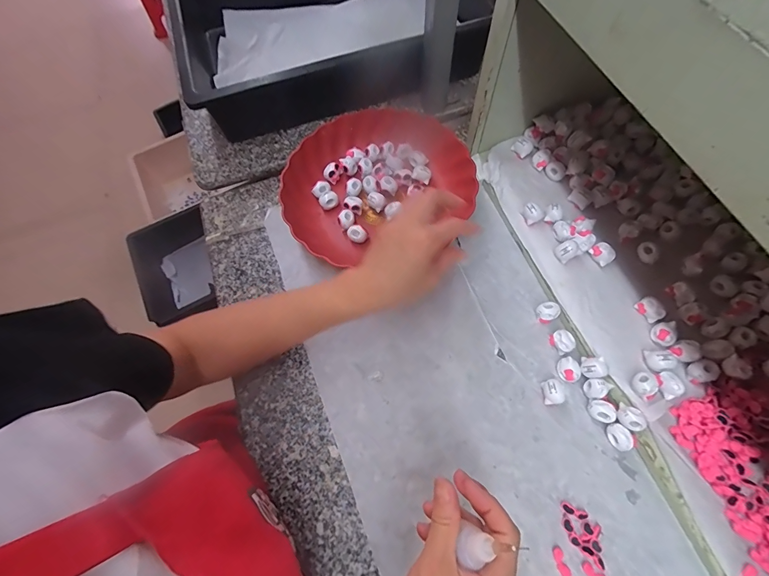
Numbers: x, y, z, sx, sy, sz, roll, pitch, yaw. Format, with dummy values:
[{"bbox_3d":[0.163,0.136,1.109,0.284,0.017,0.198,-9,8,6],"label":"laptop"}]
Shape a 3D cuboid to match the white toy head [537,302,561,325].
[{"bbox_3d":[0.190,0.028,0.404,0.024,0.020,0.022,-1,67,1],"label":"white toy head"}]

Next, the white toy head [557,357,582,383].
[{"bbox_3d":[0.200,0.089,0.379,0.018,0.020,0.025,-11,68,-3],"label":"white toy head"}]

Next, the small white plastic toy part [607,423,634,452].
[{"bbox_3d":[0.235,0.150,0.350,0.019,0.015,0.024,-36,71,-13],"label":"small white plastic toy part"}]

